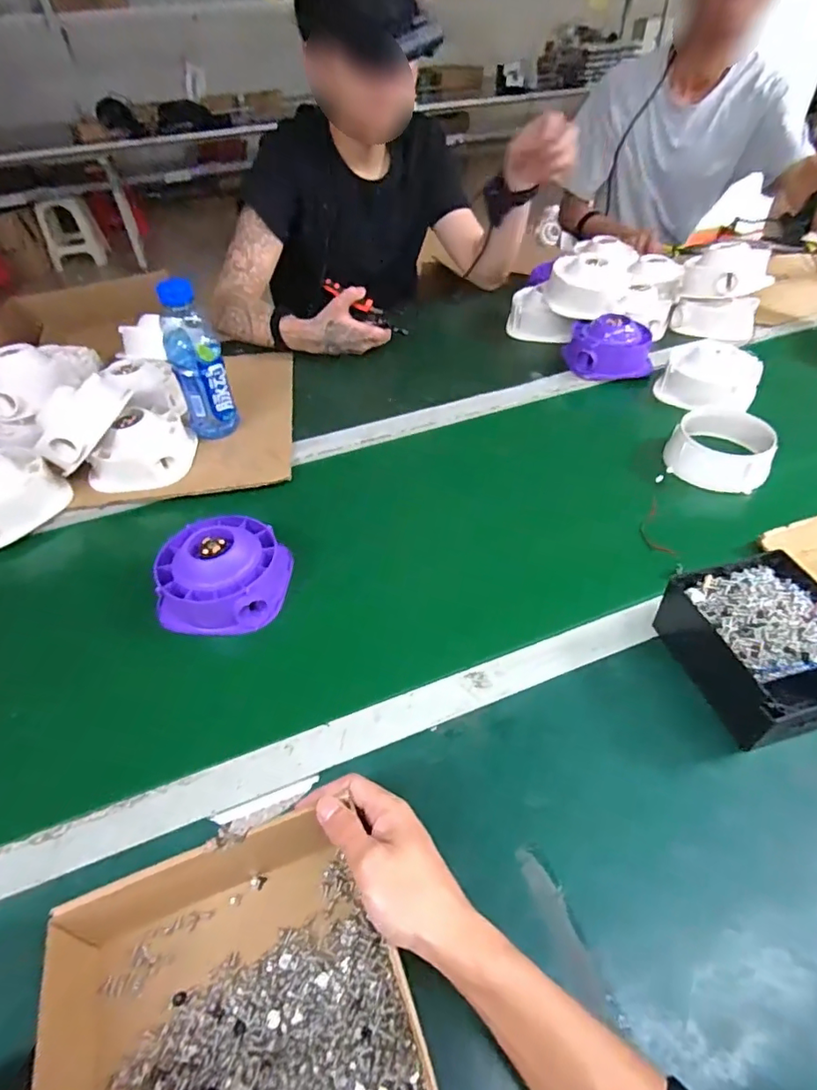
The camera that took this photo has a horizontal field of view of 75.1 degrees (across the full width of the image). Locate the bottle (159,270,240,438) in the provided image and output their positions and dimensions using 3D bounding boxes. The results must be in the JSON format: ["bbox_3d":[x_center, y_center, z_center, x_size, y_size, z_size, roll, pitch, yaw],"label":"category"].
[{"bbox_3d":[-0.293,-0.248,0.738,0.072,0.199,0.064,-16,47,-11],"label":"bottle"}]

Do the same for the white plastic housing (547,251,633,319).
[{"bbox_3d":[0.306,-0.446,0.904,0.129,0.069,0.106,17,50,19],"label":"white plastic housing"}]

